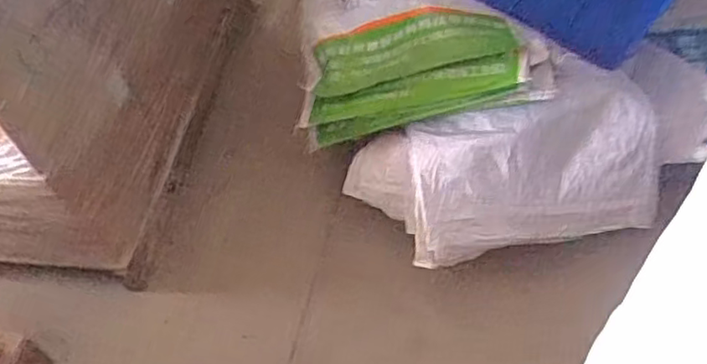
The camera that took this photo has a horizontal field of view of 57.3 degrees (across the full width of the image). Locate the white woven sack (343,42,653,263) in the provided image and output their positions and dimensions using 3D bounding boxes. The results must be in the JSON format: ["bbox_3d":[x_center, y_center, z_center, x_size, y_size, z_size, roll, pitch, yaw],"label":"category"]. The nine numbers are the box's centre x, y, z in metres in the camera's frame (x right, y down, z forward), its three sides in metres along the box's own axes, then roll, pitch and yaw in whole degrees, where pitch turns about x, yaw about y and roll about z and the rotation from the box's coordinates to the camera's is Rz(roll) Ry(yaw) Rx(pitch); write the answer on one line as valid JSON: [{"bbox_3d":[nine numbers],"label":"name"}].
[{"bbox_3d":[0.380,-0.043,1.588,0.736,0.223,0.376,-13,49,-13],"label":"white woven sack"}]

